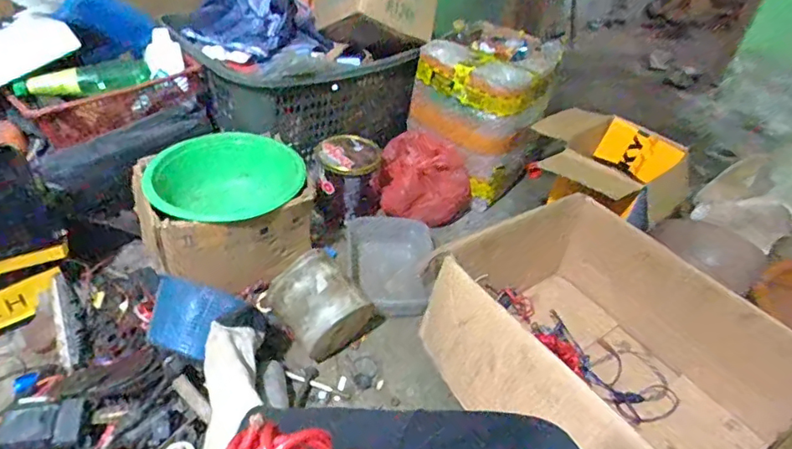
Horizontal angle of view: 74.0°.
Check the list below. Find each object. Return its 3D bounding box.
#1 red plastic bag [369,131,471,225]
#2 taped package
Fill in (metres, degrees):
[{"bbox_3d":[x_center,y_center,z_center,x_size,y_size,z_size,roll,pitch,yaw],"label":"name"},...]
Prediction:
[{"bbox_3d":[0.062,-0.112,1.259,0.227,0.146,0.149,22,42,17],"label":"red plastic bag"},{"bbox_3d":[0.237,-0.309,1.347,0.308,0.299,0.385,23,42,18],"label":"taped package"}]

